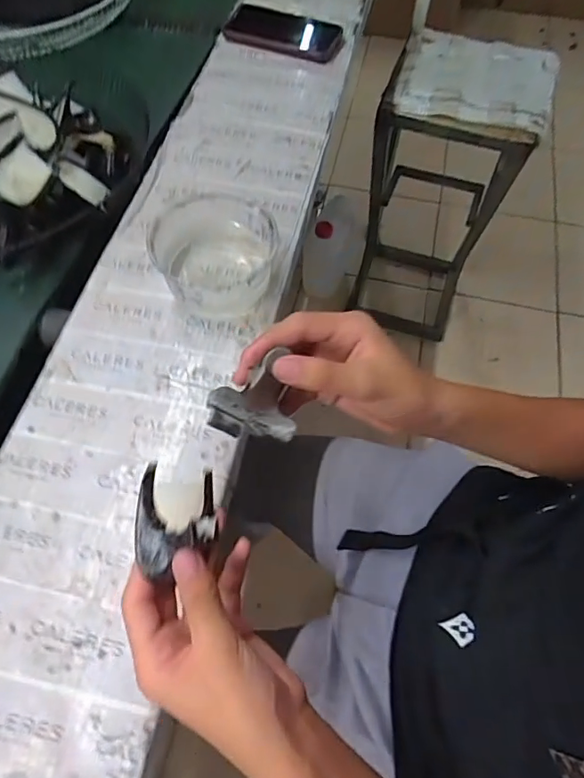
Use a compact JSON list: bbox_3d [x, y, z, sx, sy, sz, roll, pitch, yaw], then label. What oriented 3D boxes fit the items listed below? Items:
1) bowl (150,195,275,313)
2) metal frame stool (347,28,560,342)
[{"bbox_3d":[-0.073,-0.125,0.479,0.112,0.065,0.103,0,62,0],"label":"bowl"},{"bbox_3d":[0.353,-0.461,1.254,0.306,0.658,0.309,20,63,10],"label":"metal frame stool"}]

